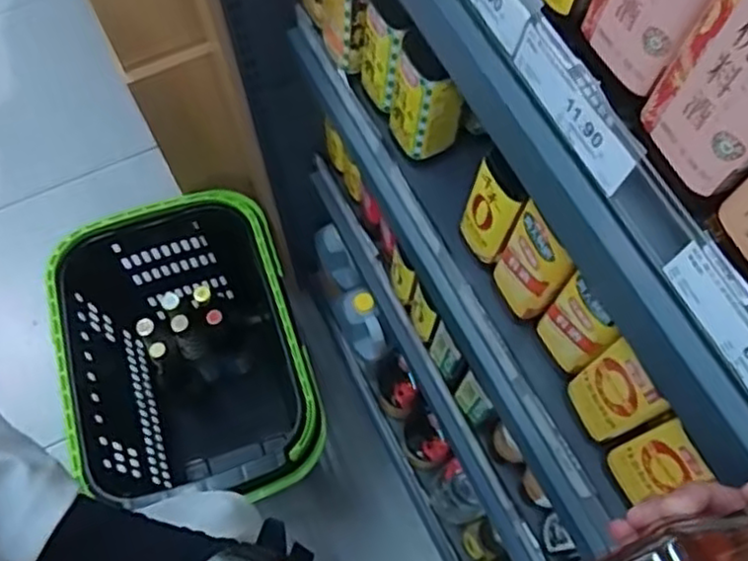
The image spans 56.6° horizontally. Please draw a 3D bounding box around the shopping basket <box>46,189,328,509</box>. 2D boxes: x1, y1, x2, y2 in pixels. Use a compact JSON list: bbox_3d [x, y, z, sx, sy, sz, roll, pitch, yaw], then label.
[{"bbox_3d":[-0.314,0.164,1.260,0.370,0.371,0.506,-17,68,-7],"label":"shopping basket"}]

